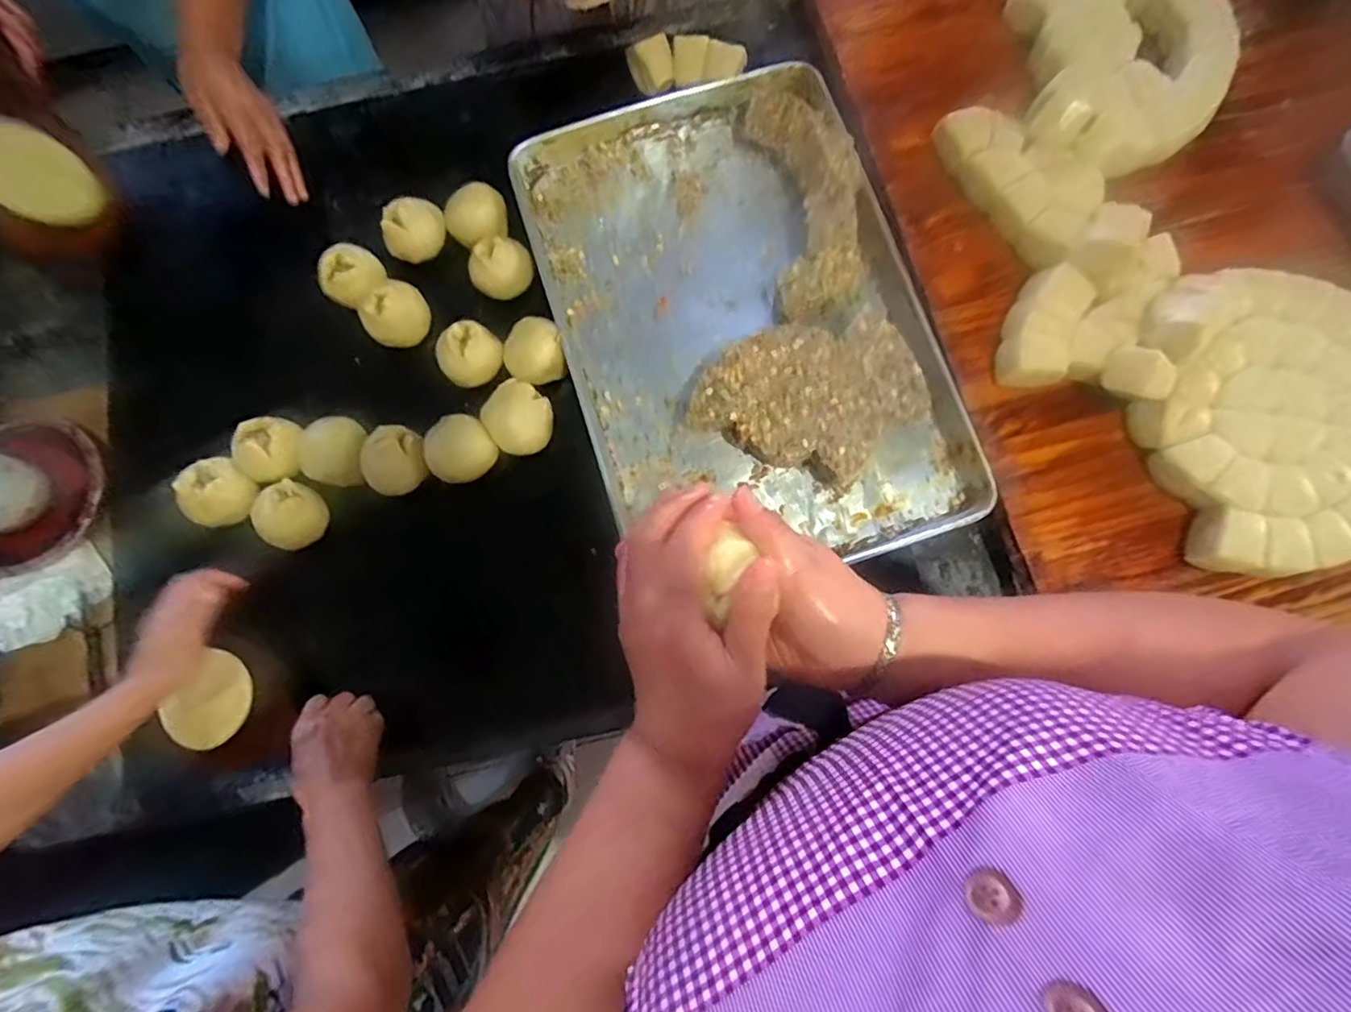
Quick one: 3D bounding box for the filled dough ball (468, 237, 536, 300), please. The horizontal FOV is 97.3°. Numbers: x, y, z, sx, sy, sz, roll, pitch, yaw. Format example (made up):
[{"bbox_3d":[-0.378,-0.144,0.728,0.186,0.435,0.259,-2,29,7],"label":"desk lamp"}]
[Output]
[{"bbox_3d":[-0.209,-0.286,0.713,0.075,0.046,0.061,-21,79,-3],"label":"filled dough ball"}]

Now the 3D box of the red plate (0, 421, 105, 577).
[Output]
[{"bbox_3d":[-0.741,-0.006,0.672,0.166,0.043,0.192,16,80,4],"label":"red plate"}]

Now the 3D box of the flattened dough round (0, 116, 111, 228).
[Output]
[{"bbox_3d":[-0.664,-0.346,0.617,0.017,0.106,0.104,-9,33,31],"label":"flattened dough round"}]

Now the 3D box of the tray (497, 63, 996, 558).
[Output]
[{"bbox_3d":[0.071,-0.223,0.702,0.406,0.058,0.617,-18,79,-2],"label":"tray"}]

